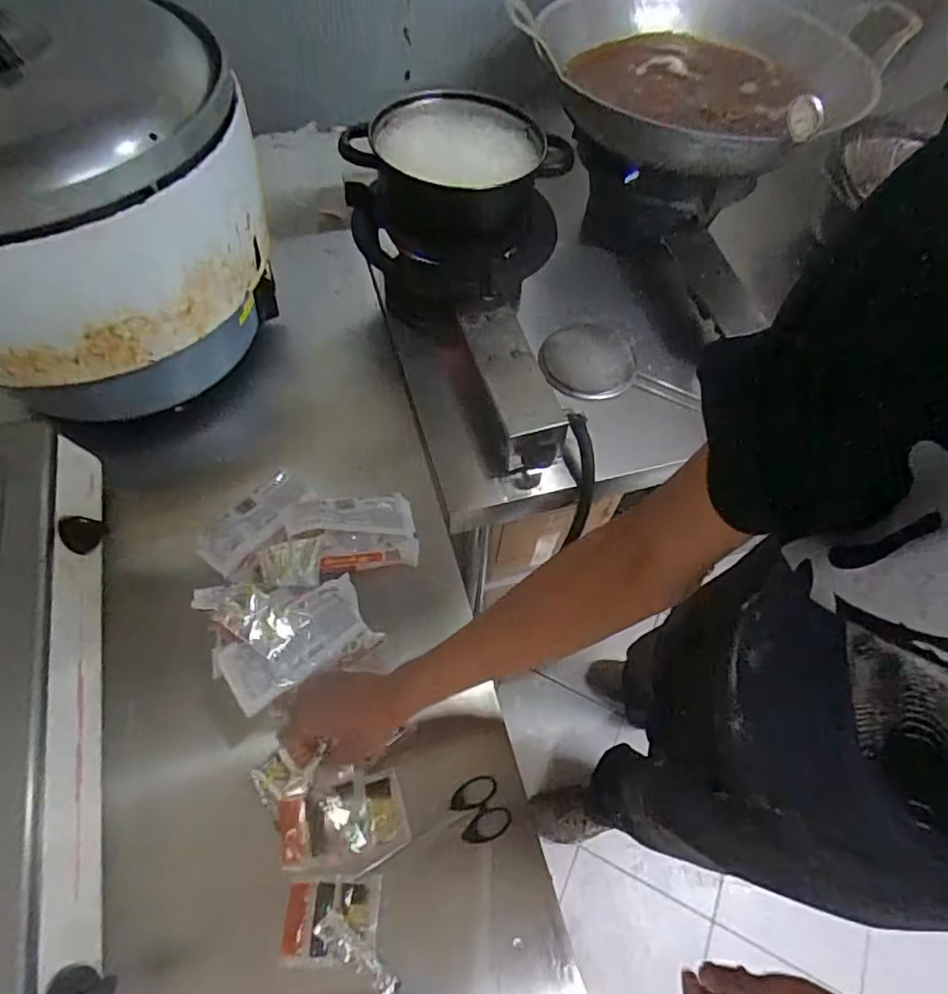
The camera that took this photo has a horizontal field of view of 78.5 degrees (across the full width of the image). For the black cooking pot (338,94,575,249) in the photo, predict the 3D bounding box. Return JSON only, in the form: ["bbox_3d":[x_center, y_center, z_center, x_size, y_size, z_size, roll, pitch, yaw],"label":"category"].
[{"bbox_3d":[-0.027,-0.431,0.877,0.303,0.239,0.213,-7,60,-7],"label":"black cooking pot"}]

